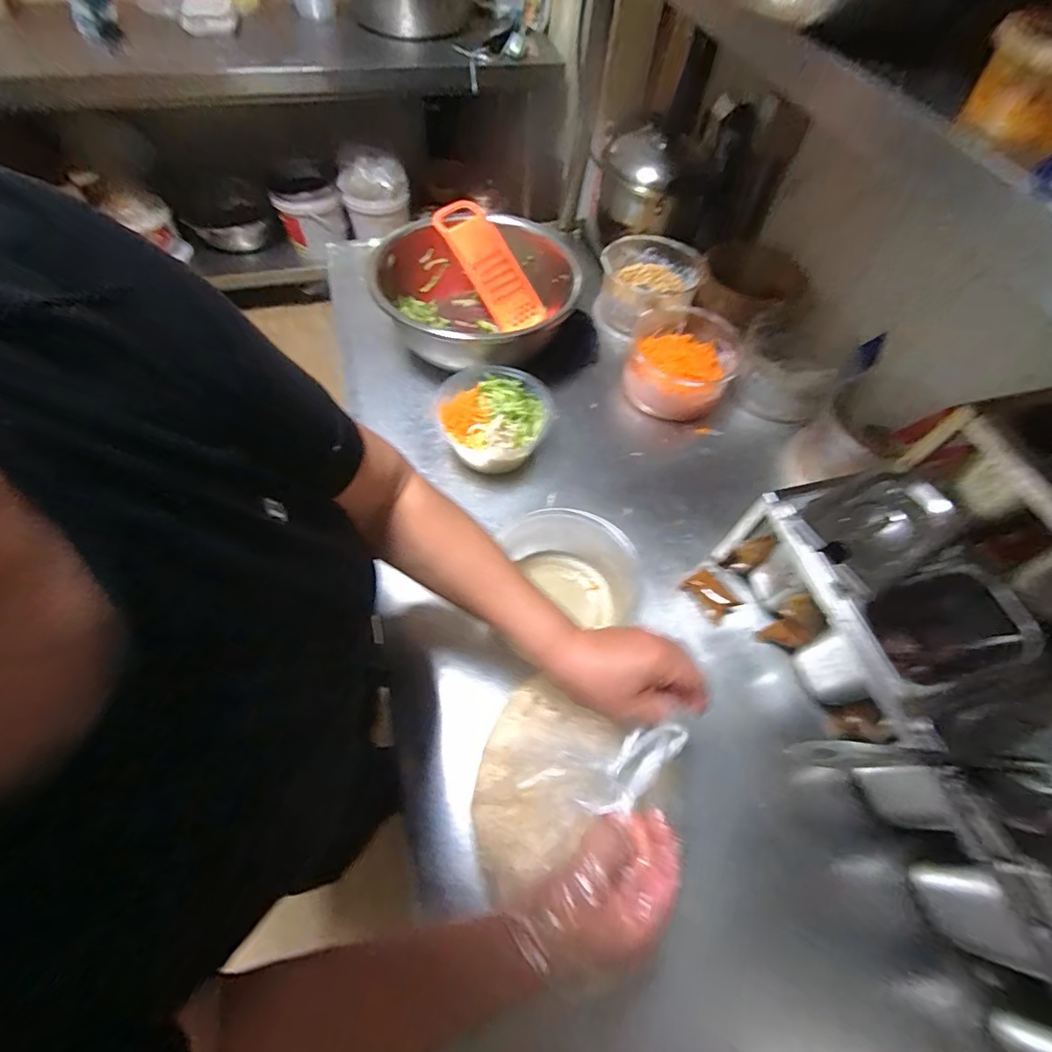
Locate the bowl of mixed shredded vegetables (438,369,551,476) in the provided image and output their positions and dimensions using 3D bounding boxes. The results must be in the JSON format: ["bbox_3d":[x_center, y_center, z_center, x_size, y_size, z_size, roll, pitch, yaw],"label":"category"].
[{"bbox_3d":[-0.051,-0.149,0.724,0.154,0.088,0.147,1,60,-2],"label":"bowl of mixed shredded vegetables"}]

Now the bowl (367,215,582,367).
[{"bbox_3d":[-0.078,-0.367,0.828,0.317,0.140,0.306,1,60,-2],"label":"bowl"}]

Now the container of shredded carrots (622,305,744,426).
[{"bbox_3d":[0.249,-0.259,0.802,0.163,0.094,0.171,1,60,-2],"label":"container of shredded carrots"}]

